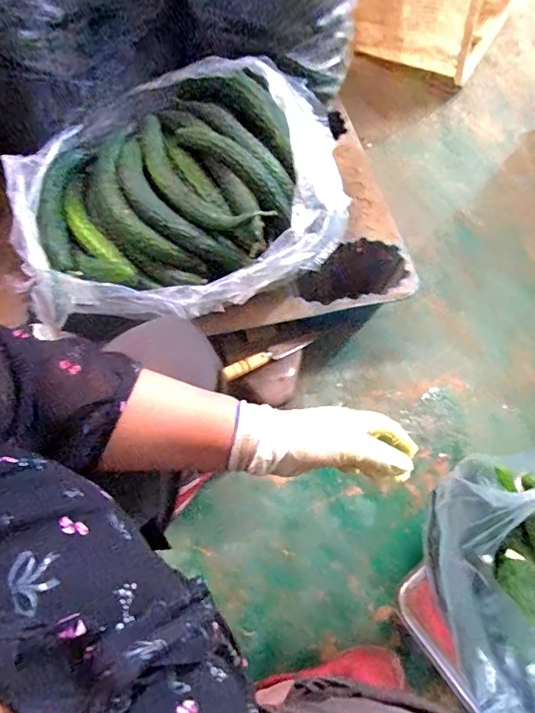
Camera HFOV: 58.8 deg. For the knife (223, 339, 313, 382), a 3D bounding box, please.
[{"bbox_3d":[-0.001,-0.001,0.856,0.180,0.021,0.027,-22,64,-27],"label":"knife"}]

